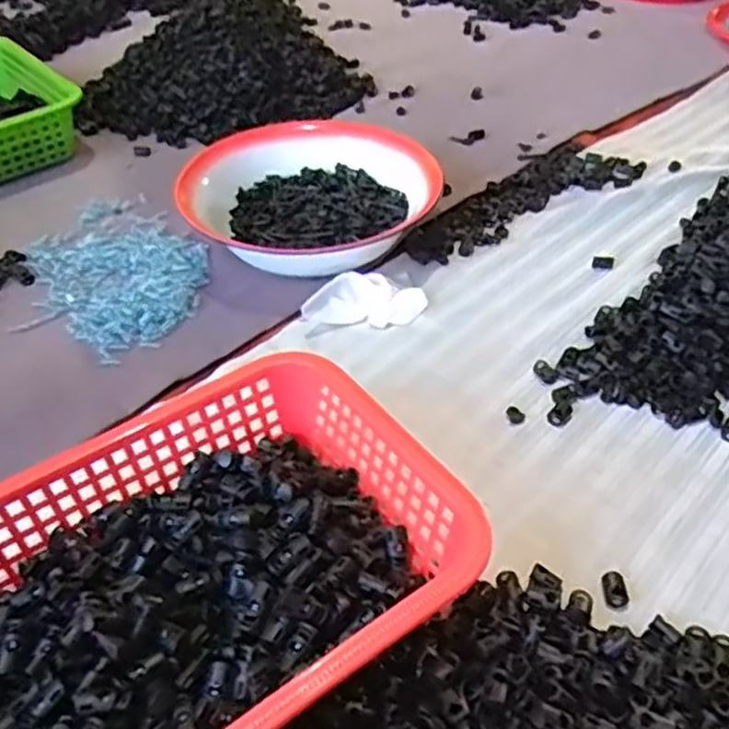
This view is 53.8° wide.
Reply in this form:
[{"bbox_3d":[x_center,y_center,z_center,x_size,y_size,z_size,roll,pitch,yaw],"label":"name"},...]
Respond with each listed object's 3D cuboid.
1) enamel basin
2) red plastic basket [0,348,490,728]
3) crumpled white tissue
[{"bbox_3d":[-0.060,-0.176,0.748,0.253,0.067,0.222,-15,46,-12],"label":"enamel basin"},{"bbox_3d":[-0.101,0.130,0.420,0.302,0.086,0.221,-28,50,-24],"label":"red plastic basket"},{"bbox_3d":[0.000,-0.058,0.650,0.110,0.032,0.040,-6,45,-4],"label":"crumpled white tissue"}]

